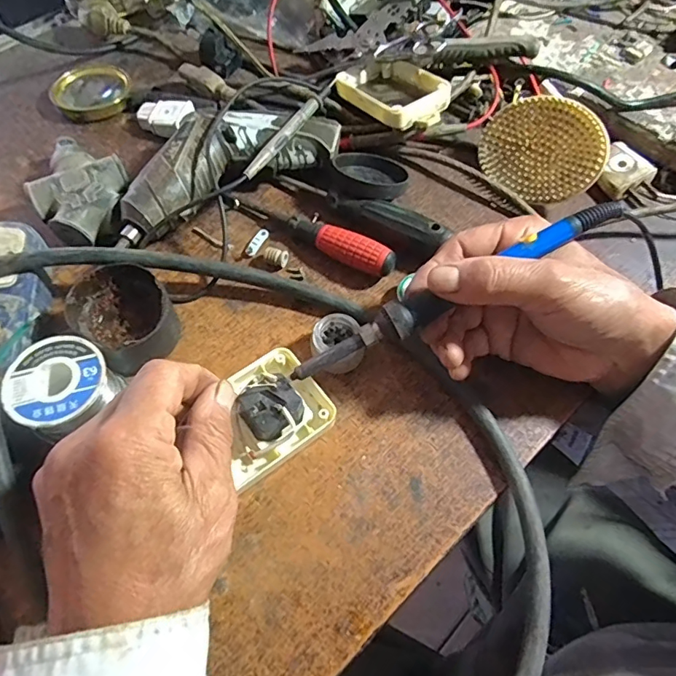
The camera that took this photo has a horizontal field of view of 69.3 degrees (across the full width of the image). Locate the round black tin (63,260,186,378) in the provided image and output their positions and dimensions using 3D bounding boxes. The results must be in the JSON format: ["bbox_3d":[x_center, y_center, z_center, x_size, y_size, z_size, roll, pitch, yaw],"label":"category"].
[{"bbox_3d":[-0.134,-0.014,0.314,0.064,0.041,0.056,41,71,20],"label":"round black tin"}]

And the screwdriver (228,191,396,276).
[{"bbox_3d":[-0.023,-0.079,0.360,0.142,0.019,0.021,27,67,15],"label":"screwdriver"}]

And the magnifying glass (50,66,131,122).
[{"bbox_3d":[-0.218,-0.218,0.432,0.062,0.017,0.054,-17,63,-7],"label":"magnifying glass"}]

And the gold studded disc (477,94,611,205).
[{"bbox_3d":[0.159,-0.146,0.380,0.091,0.009,0.073,42,115,19],"label":"gold studded disc"}]

